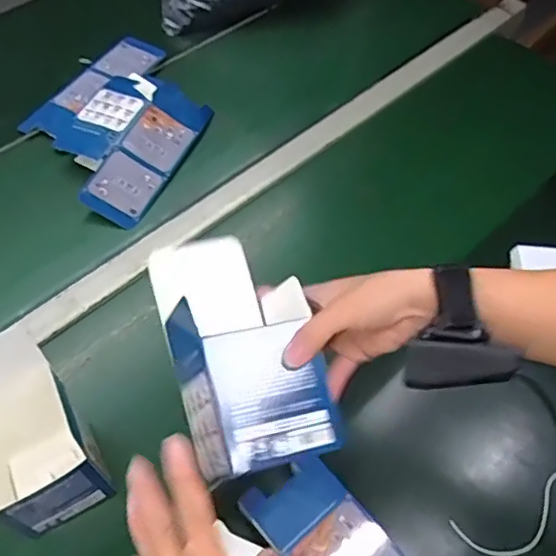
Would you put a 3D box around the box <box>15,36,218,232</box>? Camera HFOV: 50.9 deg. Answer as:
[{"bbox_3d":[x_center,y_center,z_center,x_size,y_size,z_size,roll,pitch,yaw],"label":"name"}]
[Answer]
[{"bbox_3d":[-0.222,-0.227,0.814,0.221,0.036,0.288,22,60,15],"label":"box"}]

